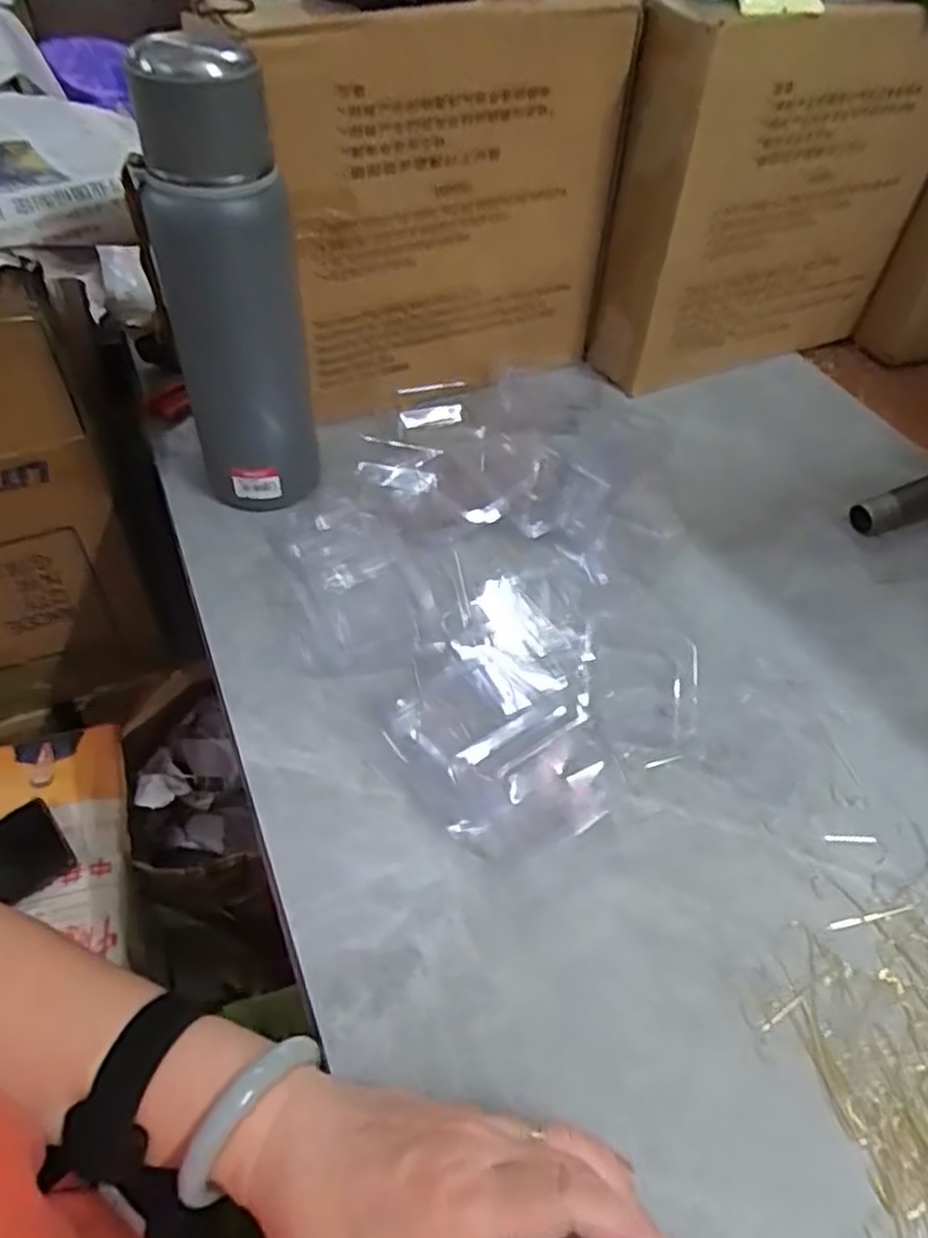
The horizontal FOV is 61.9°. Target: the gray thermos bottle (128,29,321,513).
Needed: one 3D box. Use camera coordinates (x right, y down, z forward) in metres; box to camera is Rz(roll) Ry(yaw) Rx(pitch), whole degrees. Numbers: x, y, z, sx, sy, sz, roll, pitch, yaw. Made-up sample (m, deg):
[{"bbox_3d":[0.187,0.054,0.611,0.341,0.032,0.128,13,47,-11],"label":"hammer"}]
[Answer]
[{"bbox_3d":[-0.142,-0.184,0.467,0.063,0.258,0.077,-28,57,-25],"label":"gray thermos bottle"}]

